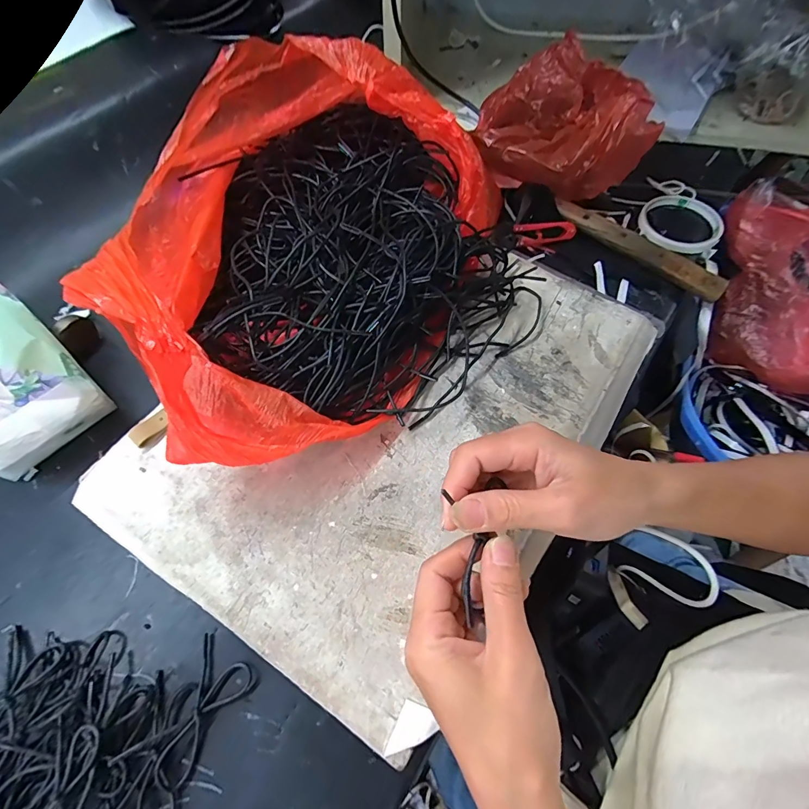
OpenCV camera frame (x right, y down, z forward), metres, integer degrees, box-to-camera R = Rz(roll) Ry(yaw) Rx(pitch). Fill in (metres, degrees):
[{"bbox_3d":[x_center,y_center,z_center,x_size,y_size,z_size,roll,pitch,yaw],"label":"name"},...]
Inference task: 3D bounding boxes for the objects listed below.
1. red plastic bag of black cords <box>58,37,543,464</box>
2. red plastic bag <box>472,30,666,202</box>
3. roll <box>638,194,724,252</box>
[{"bbox_3d":[-0.073,-0.138,0.326,0.320,0.108,0.320,-34,70,-16],"label":"red plastic bag of black cords"},{"bbox_3d":[0.176,-0.320,0.451,0.184,0.084,0.198,18,65,7],"label":"red plastic bag"},{"bbox_3d":[0.314,-0.208,0.458,0.084,0.017,0.087,0,65,-1],"label":"roll"}]

